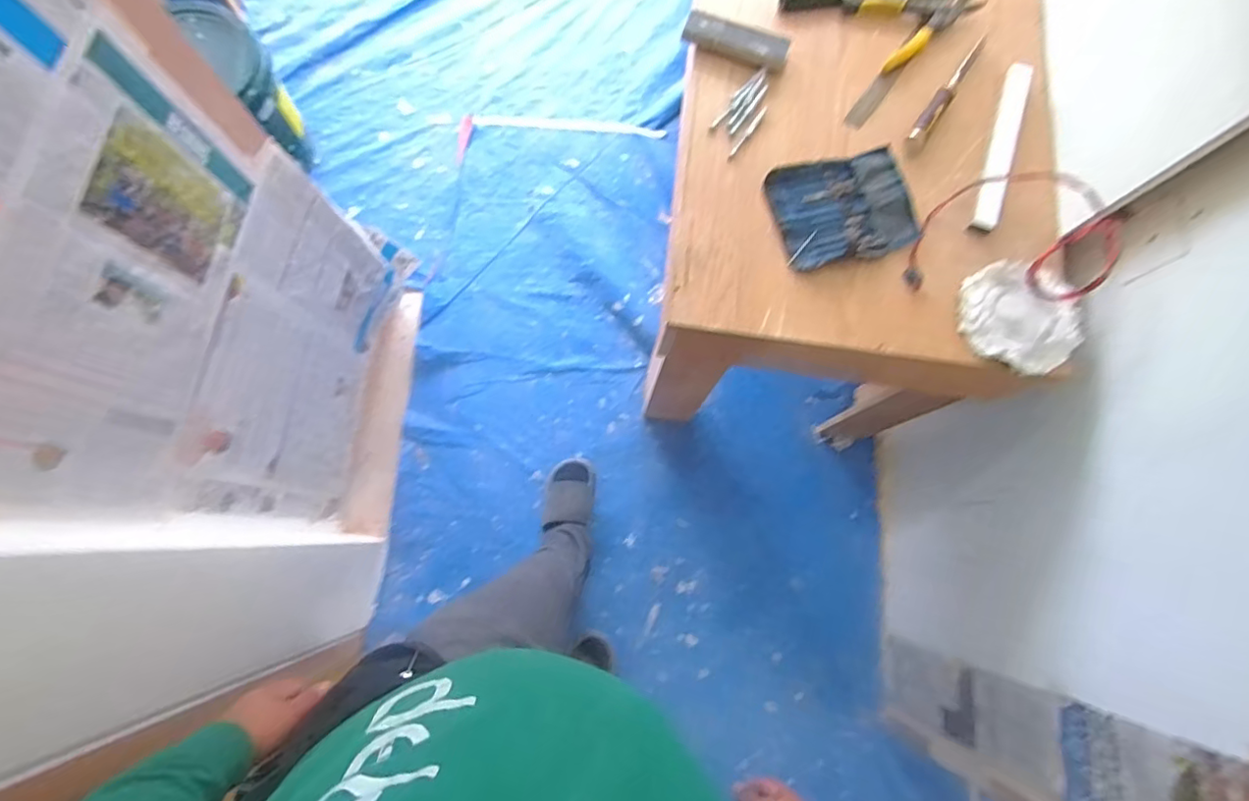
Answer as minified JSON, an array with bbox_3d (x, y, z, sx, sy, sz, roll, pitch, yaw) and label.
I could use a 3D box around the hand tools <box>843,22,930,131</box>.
[{"bbox_3d":[0.444,-0.546,0.940,0.033,0.020,0.230,37,78,7],"label":"hand tools"}]

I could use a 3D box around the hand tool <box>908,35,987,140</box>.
[{"bbox_3d":[0.542,-0.524,0.923,0.027,0.025,0.274,35,78,6],"label":"hand tool"}]

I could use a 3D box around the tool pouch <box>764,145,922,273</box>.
[{"bbox_3d":[0.339,-0.303,0.867,0.208,0.032,0.176,-13,77,-5],"label":"tool pouch"}]

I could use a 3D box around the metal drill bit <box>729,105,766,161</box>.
[{"bbox_3d":[0.199,-0.432,0.900,0.011,0.006,0.119,33,78,6],"label":"metal drill bit"}]

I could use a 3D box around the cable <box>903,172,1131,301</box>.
[{"bbox_3d":[0.592,-0.250,0.834,0.235,0.093,0.296,37,78,7],"label":"cable"}]

